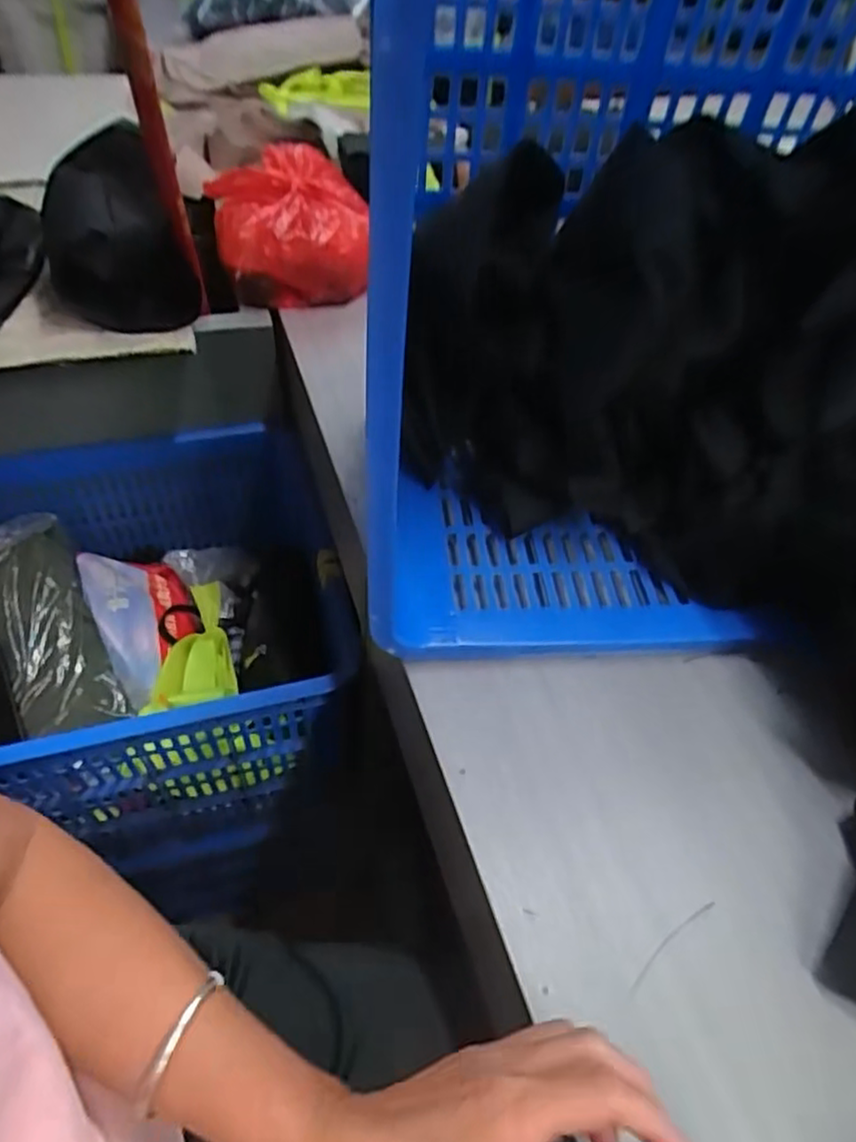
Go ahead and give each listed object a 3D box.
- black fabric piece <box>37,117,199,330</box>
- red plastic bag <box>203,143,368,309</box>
[{"bbox_3d":[-0.348,-0.370,0.735,0.135,0.149,0.208,-20,54,-20],"label":"black fabric piece"},{"bbox_3d":[-0.168,-0.424,0.840,0.189,0.117,0.209,-7,50,-11],"label":"red plastic bag"}]

